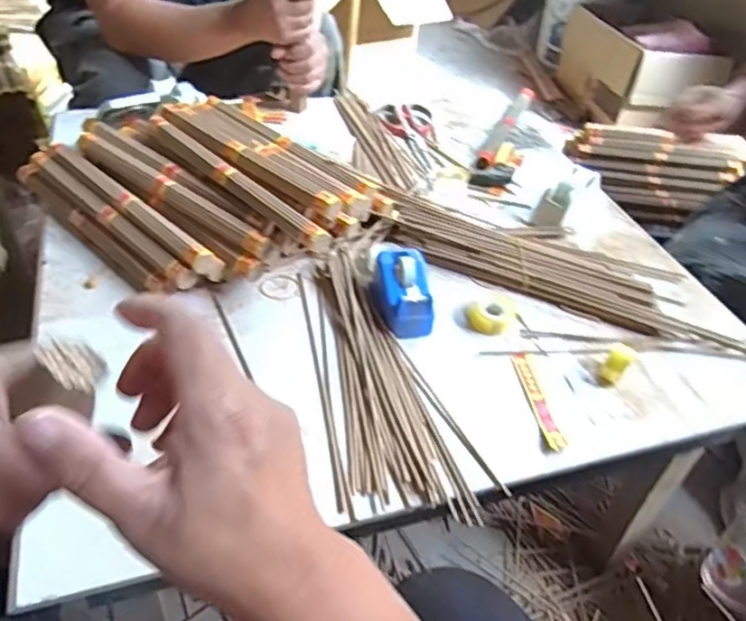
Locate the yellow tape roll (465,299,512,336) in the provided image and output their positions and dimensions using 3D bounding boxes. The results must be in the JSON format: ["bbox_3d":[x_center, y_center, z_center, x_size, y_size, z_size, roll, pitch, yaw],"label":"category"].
[{"bbox_3d":[0.133,0.003,0.707,0.050,0.017,0.052,4,43,-4],"label":"yellow tape roll"}]

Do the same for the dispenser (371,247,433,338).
[{"bbox_3d":[0.034,-0.023,0.689,0.054,0.050,0.100,-3,44,-10],"label":"dispenser"}]

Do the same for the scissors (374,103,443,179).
[{"bbox_3d":[0.083,-0.286,1.016,0.099,0.015,0.224,-14,47,-21],"label":"scissors"}]

